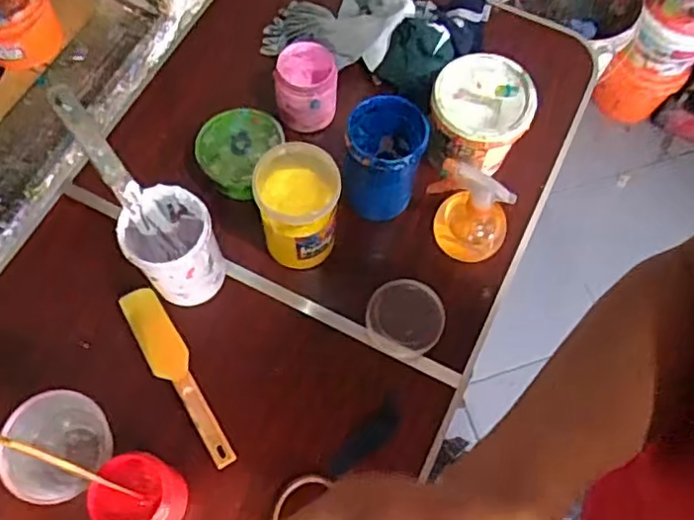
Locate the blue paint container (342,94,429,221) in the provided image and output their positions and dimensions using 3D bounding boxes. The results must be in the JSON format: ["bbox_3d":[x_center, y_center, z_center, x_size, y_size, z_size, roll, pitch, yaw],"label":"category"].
[{"bbox_3d":[0.044,-0.120,0.807,0.093,0.147,0.093,4,67,-1],"label":"blue paint container"}]

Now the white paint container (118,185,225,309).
[{"bbox_3d":[-0.201,-0.009,0.759,0.095,0.144,0.091,1,67,-2],"label":"white paint container"}]

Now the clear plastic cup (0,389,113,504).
[{"bbox_3d":[-0.324,0.210,0.716,0.106,0.060,0.118,9,67,1],"label":"clear plastic cup"}]

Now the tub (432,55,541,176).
[{"bbox_3d":[0.172,-0.187,0.848,0.124,0.105,0.115,1,67,-2],"label":"tub"}]

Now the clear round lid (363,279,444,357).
[{"bbox_3d":[0.075,0.075,0.824,0.096,0.009,0.099,11,67,2],"label":"clear round lid"}]

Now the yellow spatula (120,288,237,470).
[{"bbox_3d":[-0.204,0.138,0.778,0.046,0.015,0.242,-31,72,-14],"label":"yellow spatula"}]

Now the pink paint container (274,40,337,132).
[{"bbox_3d":[-0.055,-0.238,0.890,0.088,0.082,0.093,0,67,-2],"label":"pink paint container"}]

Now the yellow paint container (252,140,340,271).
[{"bbox_3d":[-0.058,-0.061,0.786,0.096,0.149,0.096,7,67,0],"label":"yellow paint container"}]

